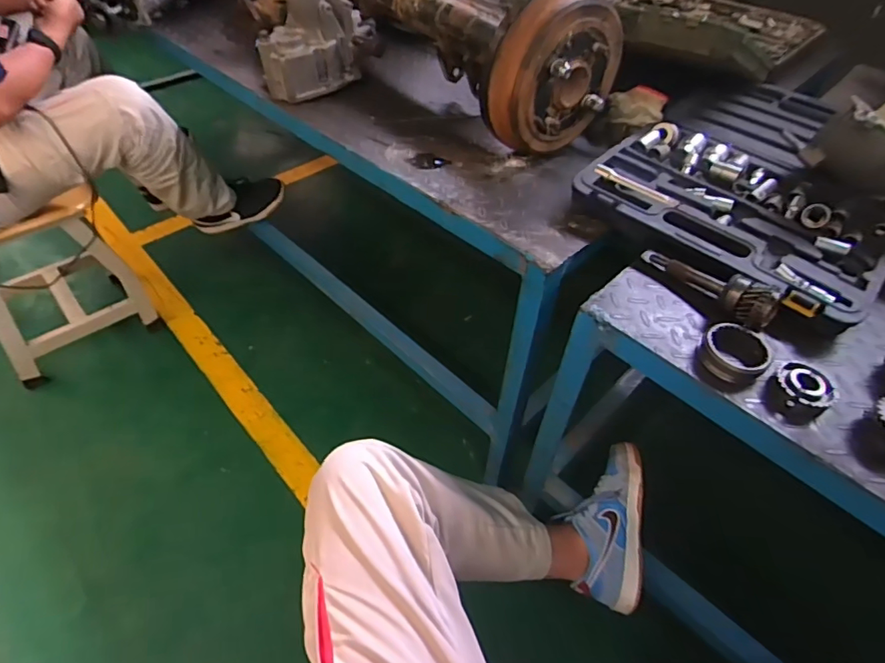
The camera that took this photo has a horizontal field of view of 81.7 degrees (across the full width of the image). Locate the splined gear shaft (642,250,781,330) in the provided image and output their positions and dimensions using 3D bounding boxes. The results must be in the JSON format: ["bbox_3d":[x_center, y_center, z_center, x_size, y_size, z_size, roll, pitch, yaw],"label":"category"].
[{"bbox_3d":[0.317,-0.058,0.621,0.046,0.048,0.166,-26,41,-24],"label":"splined gear shaft"}]

